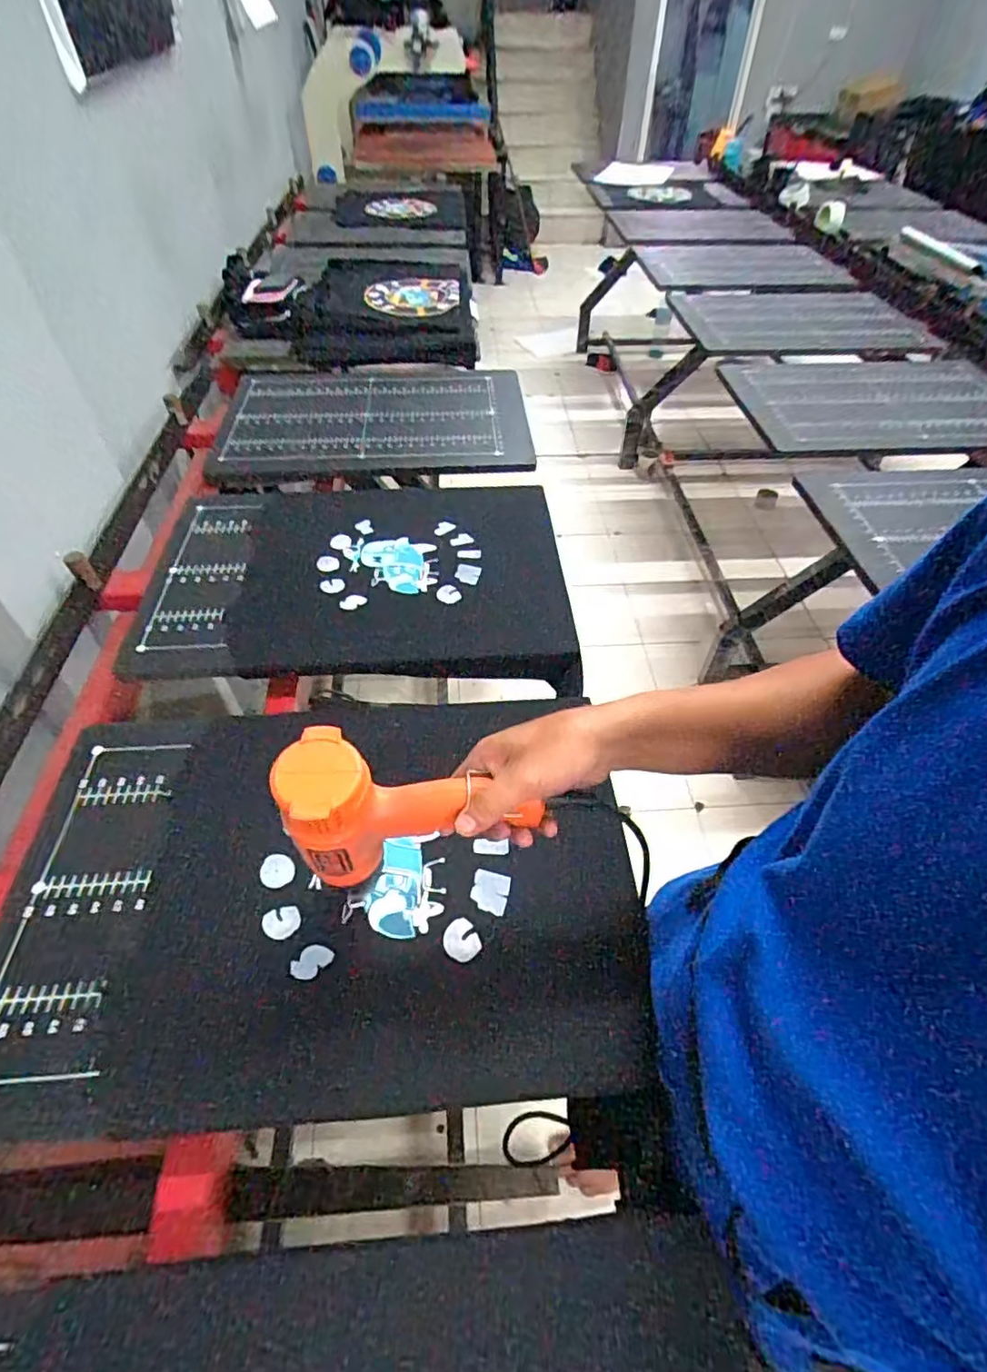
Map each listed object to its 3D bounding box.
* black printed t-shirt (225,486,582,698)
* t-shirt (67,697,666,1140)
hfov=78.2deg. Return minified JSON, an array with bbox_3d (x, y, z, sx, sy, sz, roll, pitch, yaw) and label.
[{"bbox_3d":[-0.135,-0.177,0.909,0.473,0.069,0.407,4,55,0],"label":"black printed t-shirt"},{"bbox_3d":[-0.099,0.184,0.613,0.456,0.047,0.404,-2,49,-2],"label":"t-shirt"}]

